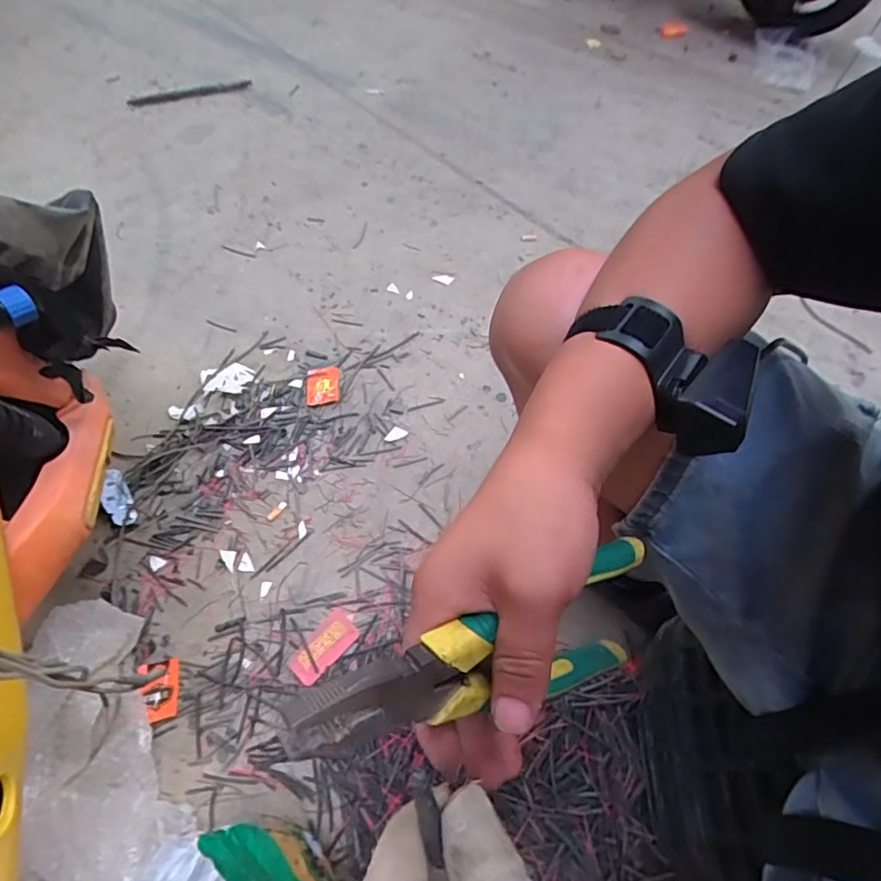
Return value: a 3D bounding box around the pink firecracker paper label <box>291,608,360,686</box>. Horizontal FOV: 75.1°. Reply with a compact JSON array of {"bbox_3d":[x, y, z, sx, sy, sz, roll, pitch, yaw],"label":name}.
[{"bbox_3d":[-0.146,0.260,0.722,0.048,0.011,0.090,35,67,19],"label":"pink firecracker paper label"}]

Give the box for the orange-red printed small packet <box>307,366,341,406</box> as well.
[{"bbox_3d":[-0.193,-0.092,0.944,0.052,0.005,0.076,-7,61,-2],"label":"orange-red printed small packet"}]

